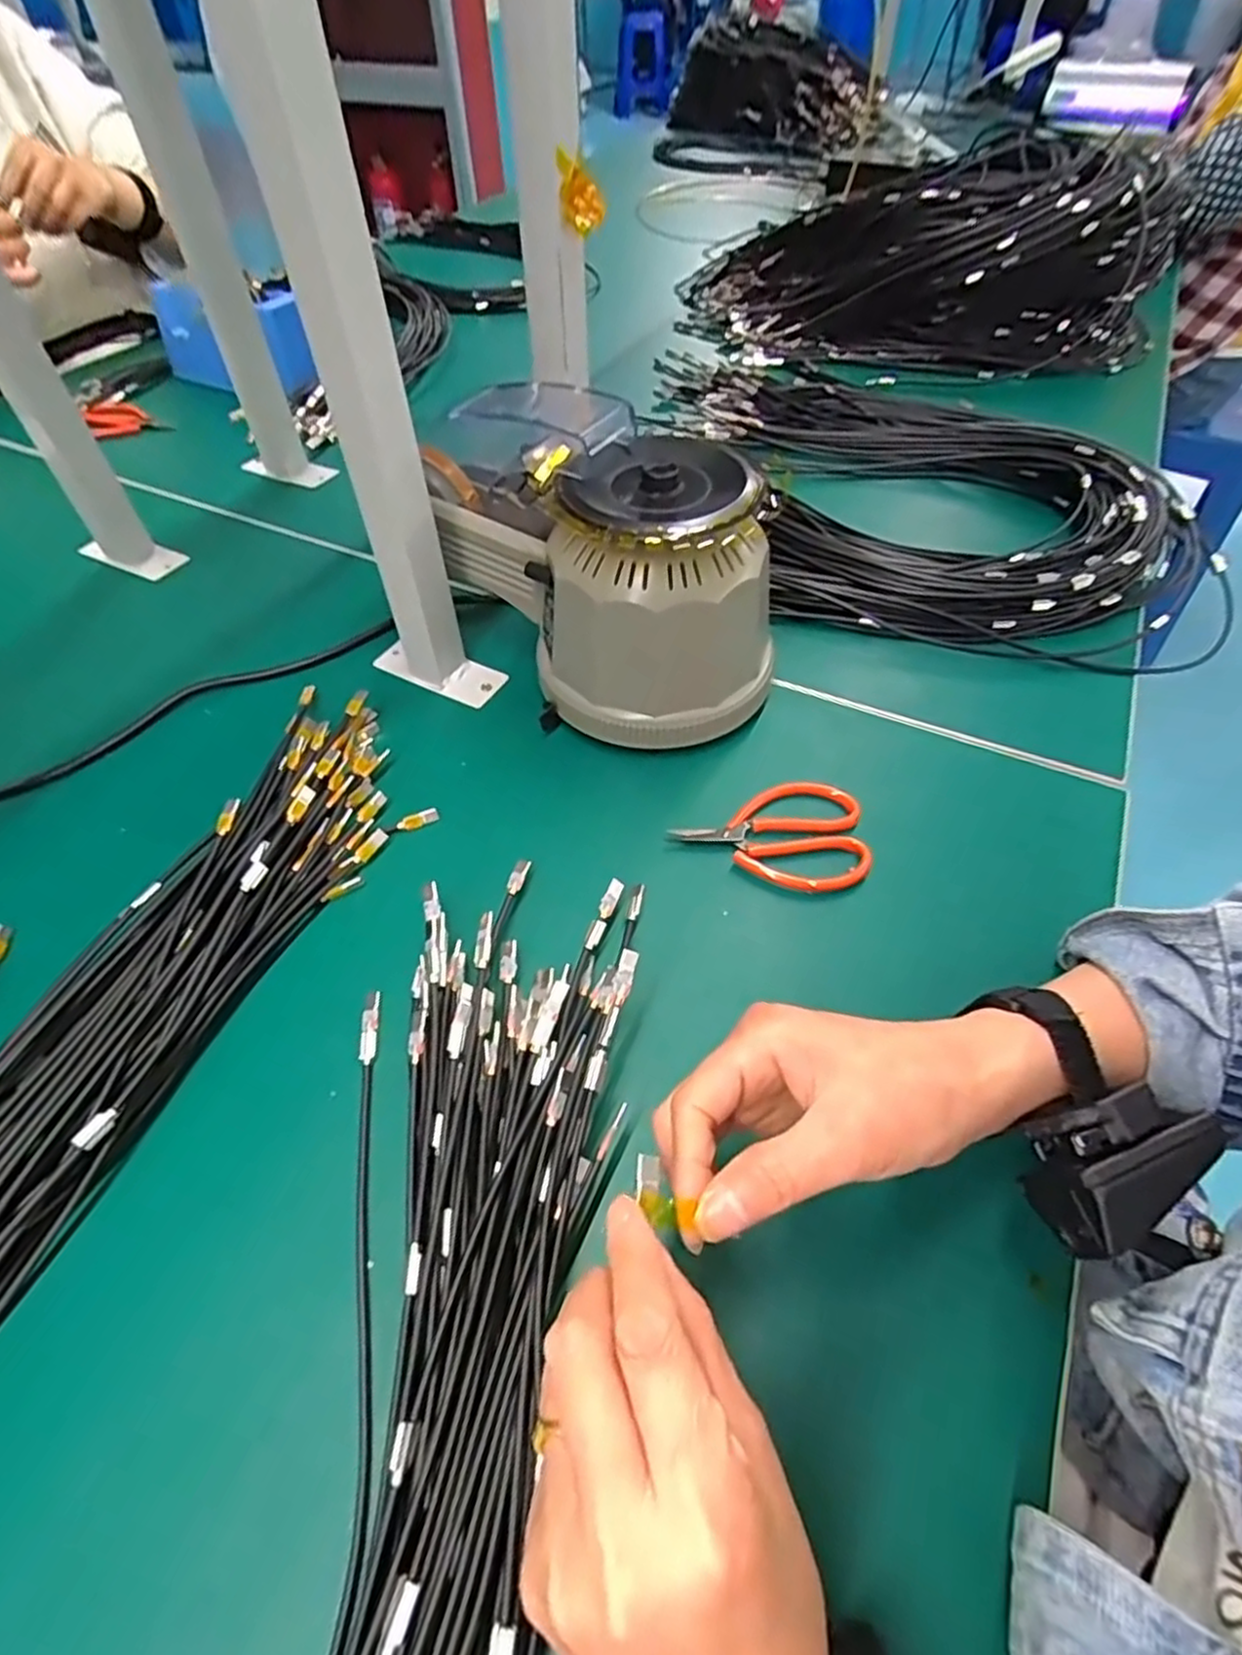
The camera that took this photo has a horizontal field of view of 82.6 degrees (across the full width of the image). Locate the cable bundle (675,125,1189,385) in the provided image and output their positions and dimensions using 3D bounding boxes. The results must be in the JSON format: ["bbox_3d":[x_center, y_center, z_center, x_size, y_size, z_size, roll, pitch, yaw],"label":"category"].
[{"bbox_3d":[0.361,-0.695,0.860,0.561,0.156,0.302,3,53,3],"label":"cable bundle"}]

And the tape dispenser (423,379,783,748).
[{"bbox_3d":[-0.017,-0.176,0.472,0.146,0.146,0.245,-30,59,-21],"label":"tape dispenser"}]

